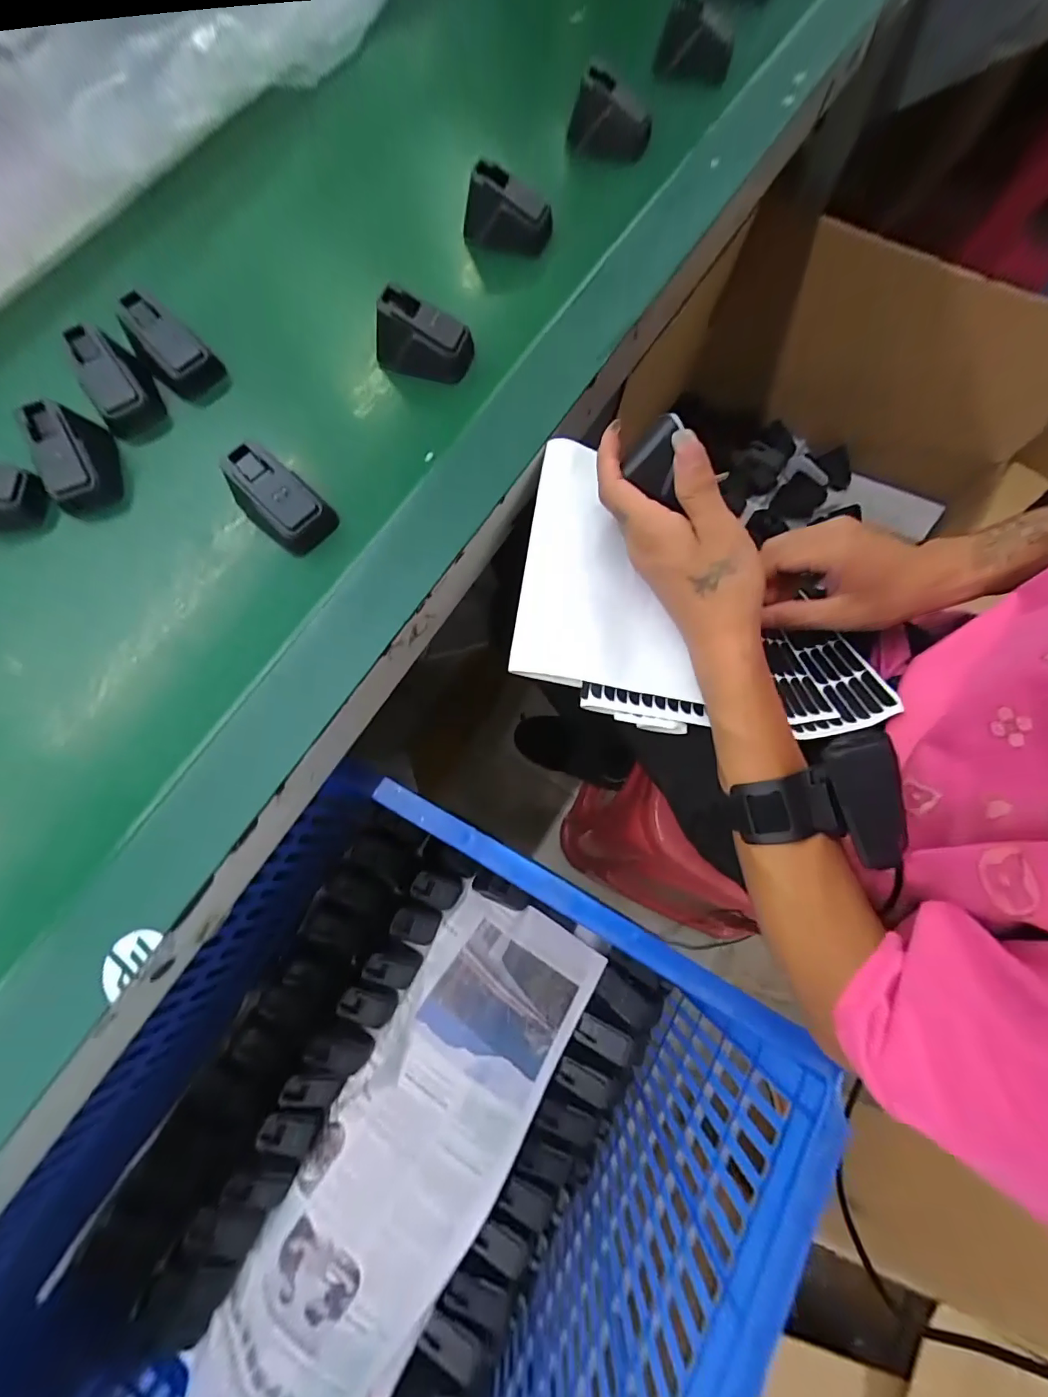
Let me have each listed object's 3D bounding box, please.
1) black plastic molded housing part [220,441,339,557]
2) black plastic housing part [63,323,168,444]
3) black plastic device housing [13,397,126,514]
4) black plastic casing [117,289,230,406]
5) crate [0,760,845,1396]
[{"bbox_3d":[-0.166,-0.133,0.335,0.071,0.035,0.039,40,75,-9],"label":"black plastic molded housing part"},{"bbox_3d":[-0.308,-0.238,0.372,0.041,0.041,0.068,-32,77,-7],"label":"black plastic housing part"},{"bbox_3d":[-0.325,-0.174,0.354,0.035,0.046,0.064,-18,76,-3],"label":"black plastic device housing"},{"bbox_3d":[-0.272,-0.272,0.383,0.049,0.027,0.072,-34,103,-15],"label":"black plastic casing"},{"bbox_3d":[-0.142,0.448,0.419,0.444,0.296,0.667,30,78,8],"label":"crate"}]

